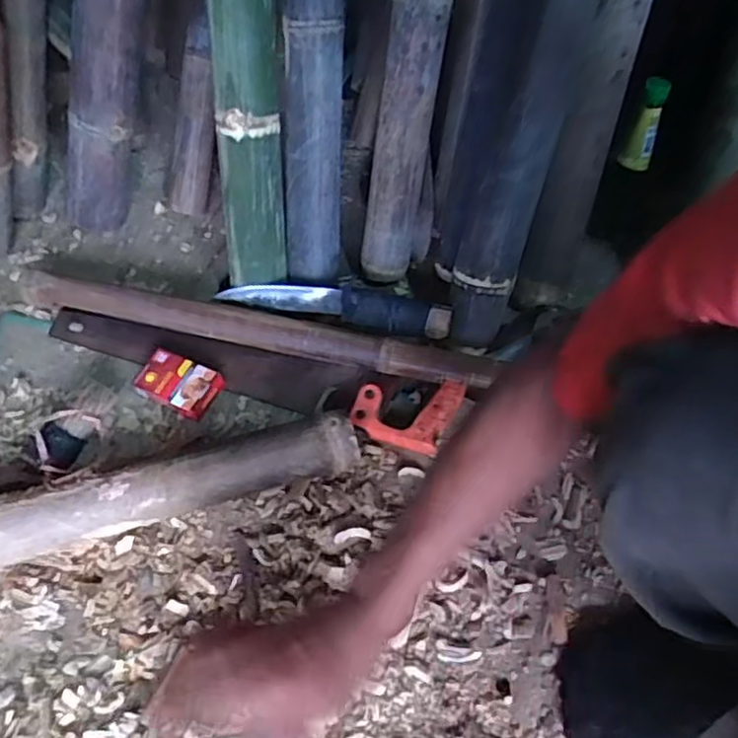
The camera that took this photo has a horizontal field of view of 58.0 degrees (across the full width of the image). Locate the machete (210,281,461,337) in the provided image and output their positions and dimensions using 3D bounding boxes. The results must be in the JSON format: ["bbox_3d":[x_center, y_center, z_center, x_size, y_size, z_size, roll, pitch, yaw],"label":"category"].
[{"bbox_3d":[-0.041,-0.081,0.788,0.275,0.047,0.027,12,55,8],"label":"machete"}]

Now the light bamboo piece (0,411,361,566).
[{"bbox_3d":[-0.212,0.128,0.674,0.407,0.071,0.061,-14,56,-10],"label":"light bamboo piece"}]

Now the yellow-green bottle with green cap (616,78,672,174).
[{"bbox_3d":[0.337,-0.297,0.802,0.036,0.115,0.032,21,57,13],"label":"yellow-green bottle with green cap"}]

